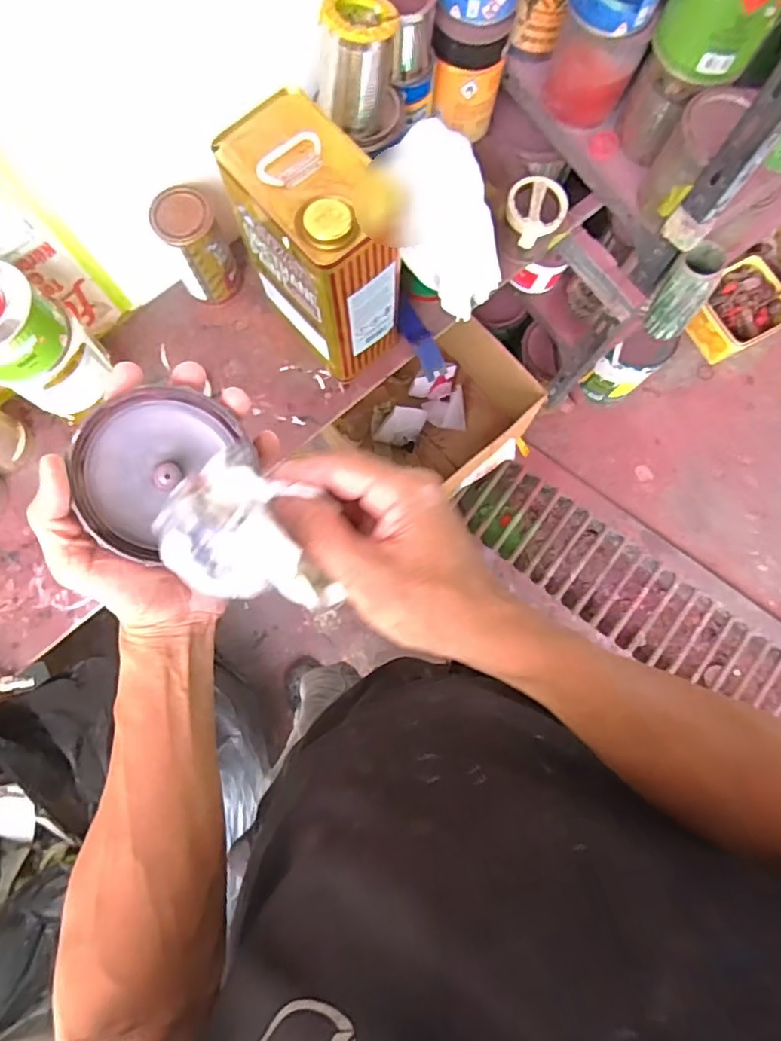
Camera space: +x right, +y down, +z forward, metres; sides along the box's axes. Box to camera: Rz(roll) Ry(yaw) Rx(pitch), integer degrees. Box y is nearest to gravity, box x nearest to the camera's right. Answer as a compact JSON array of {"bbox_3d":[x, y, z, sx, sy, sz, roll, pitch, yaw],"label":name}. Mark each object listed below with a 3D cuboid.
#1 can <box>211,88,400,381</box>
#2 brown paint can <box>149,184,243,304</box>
[{"bbox_3d":[-0.075,-0.285,0.625,0.120,0.233,0.169,-32,81,-7],"label":"can"},{"bbox_3d":[-0.229,-0.325,0.692,0.068,0.128,0.067,0,78,-1],"label":"brown paint can"}]

